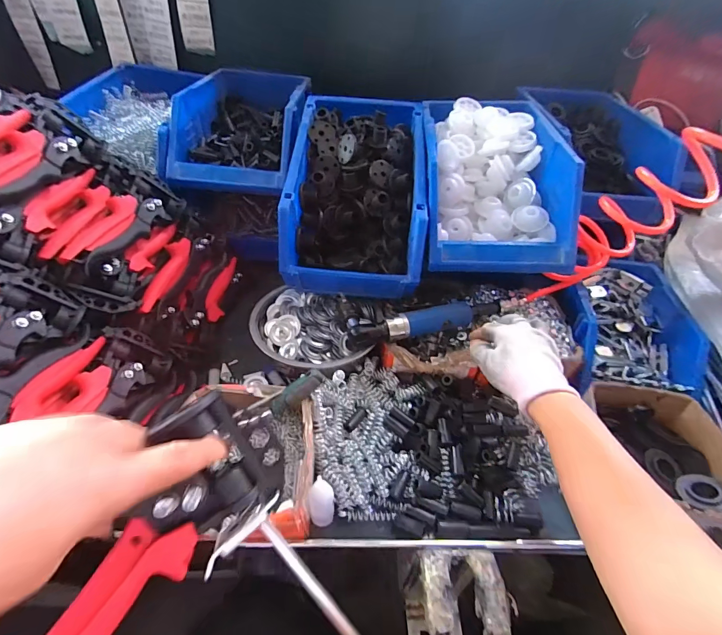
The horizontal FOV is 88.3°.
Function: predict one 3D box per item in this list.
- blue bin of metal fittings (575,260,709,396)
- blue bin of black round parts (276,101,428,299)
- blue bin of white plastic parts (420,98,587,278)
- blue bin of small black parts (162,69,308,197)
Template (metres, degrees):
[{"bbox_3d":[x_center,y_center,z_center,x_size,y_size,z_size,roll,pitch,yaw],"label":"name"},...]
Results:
[{"bbox_3d":[0.392,0.002,0.569,0.150,0.090,0.242,10,42,5],"label":"blue bin of metal fittings"},{"bbox_3d":[-0.007,-0.201,0.596,0.197,0.183,0.298,4,42,-1],"label":"blue bin of black round parts"},{"bbox_3d":[0.198,-0.219,0.587,0.199,0.148,0.322,6,42,1],"label":"blue bin of white plastic parts"},{"bbox_3d":[-0.212,-0.345,0.687,0.214,0.120,0.277,3,42,-2],"label":"blue bin of small black parts"}]

